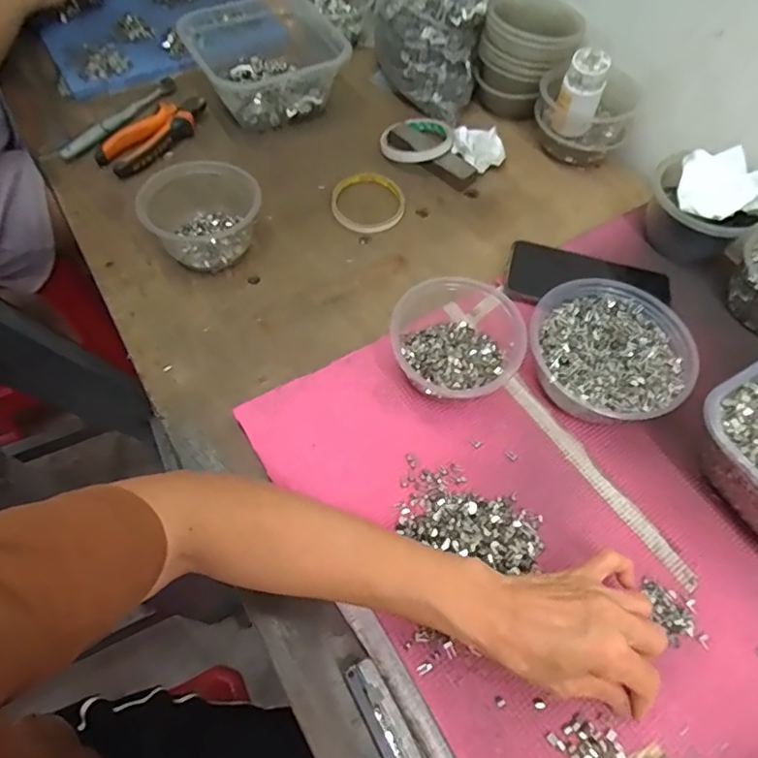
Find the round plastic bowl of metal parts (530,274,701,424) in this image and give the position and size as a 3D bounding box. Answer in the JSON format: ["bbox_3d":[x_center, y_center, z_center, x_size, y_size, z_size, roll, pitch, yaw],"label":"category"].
[{"bbox_3d":[0.198,-0.018,0.484,0.125,0.058,0.132,1,59,-2],"label":"round plastic bowl of metal parts"}]

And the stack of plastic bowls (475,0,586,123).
[{"bbox_3d":[0.180,-0.392,0.672,0.106,0.096,0.101,28,63,14],"label":"stack of plastic bowls"}]

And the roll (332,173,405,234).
[{"bbox_3d":[-0.013,-0.199,0.623,0.081,0.015,0.084,0,60,-1],"label":"roll"}]

